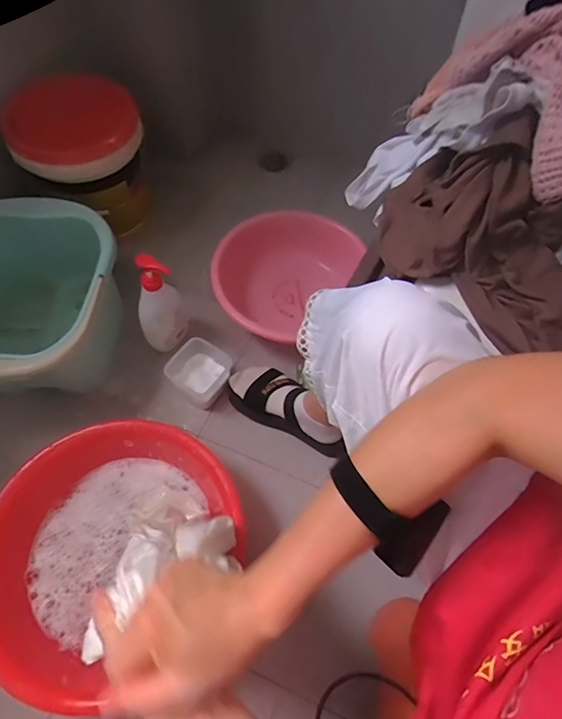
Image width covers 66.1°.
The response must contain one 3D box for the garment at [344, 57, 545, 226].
[{"bbox_3d":[0.180,-0.261,0.535,0.063,0.254,0.087,41,62,-21],"label":"garment"}]

